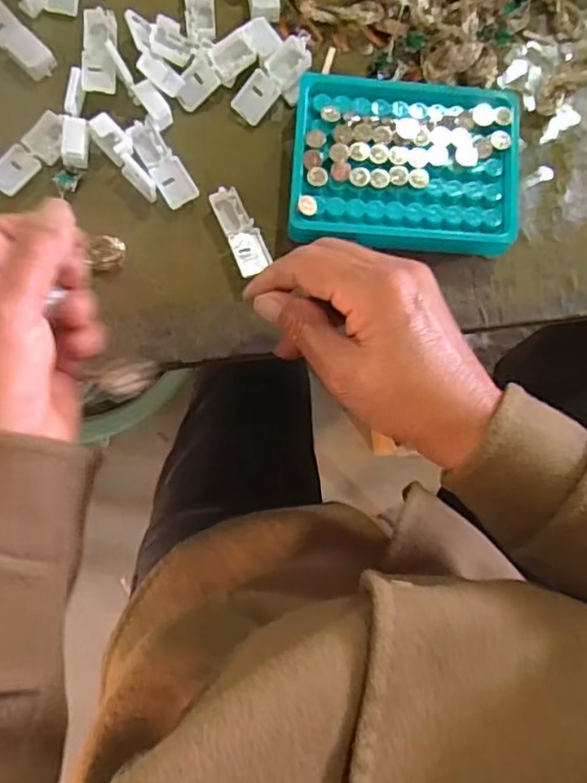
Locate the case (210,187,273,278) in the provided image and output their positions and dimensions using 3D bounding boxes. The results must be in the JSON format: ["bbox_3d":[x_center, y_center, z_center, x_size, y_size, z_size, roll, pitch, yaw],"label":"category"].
[{"bbox_3d":[-0.030,-0.093,0.365,0.020,0.011,0.053,-24,80,-4],"label":"case"}]

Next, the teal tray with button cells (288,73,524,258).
[{"bbox_3d":[0.067,-0.134,0.369,0.132,0.022,0.100,4,88,-4],"label":"teal tray with button cells"}]

